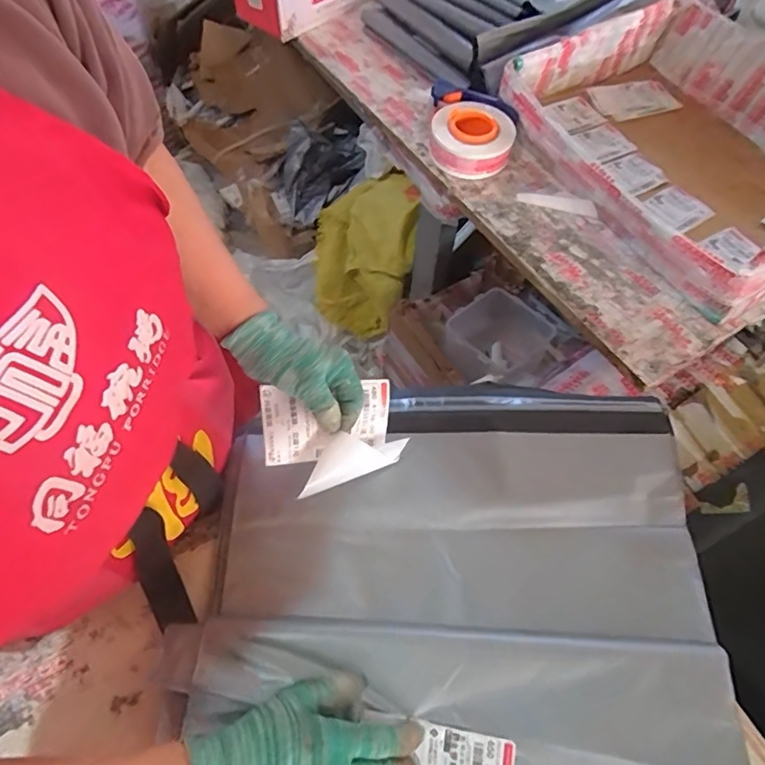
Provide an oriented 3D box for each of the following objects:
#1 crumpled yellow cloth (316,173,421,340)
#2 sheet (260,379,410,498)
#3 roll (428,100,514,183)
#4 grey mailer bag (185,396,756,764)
[{"bbox_3d":[-0.054,-0.349,1.310,0.253,0.383,0.310,1,61,-2],"label":"crumpled yellow cloth"},{"bbox_3d":[-0.044,0.055,0.507,0.147,0.036,0.102,-2,68,-22],"label":"sheet"},{"bbox_3d":[0.141,-0.393,0.838,0.135,0.062,0.135,1,61,-2],"label":"roll"},{"bbox_3d":[0.066,0.293,0.434,0.481,0.046,0.622,0,63,-2],"label":"grey mailer bag"}]

